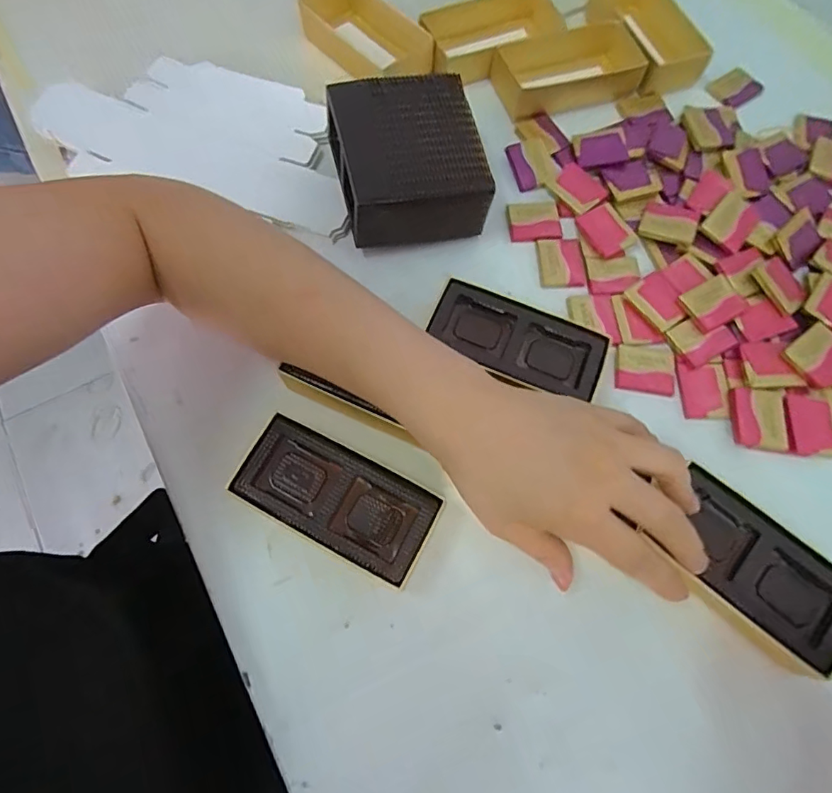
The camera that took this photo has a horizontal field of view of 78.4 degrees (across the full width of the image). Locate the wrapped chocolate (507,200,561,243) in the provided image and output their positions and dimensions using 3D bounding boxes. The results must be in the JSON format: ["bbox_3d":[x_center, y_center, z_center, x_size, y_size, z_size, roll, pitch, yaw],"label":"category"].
[{"bbox_3d":[0.090,-0.135,0.388,0.038,0.004,0.035,-3,69,-2],"label":"wrapped chocolate"}]

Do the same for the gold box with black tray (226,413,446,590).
[{"bbox_3d":[-0.045,0.061,0.301,0.110,0.034,0.053,27,71,9],"label":"gold box with black tray"}]

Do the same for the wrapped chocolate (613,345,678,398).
[{"bbox_3d":[0.157,-0.020,0.349,0.040,0.004,0.036,7,69,2],"label":"wrapped chocolate"}]

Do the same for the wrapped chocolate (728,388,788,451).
[{"bbox_3d":[0.225,0.014,0.336,0.033,0.006,0.040,7,69,1],"label":"wrapped chocolate"}]

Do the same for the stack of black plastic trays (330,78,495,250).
[{"bbox_3d":[-0.007,-0.170,0.370,0.099,0.062,0.108,-11,70,-5],"label":"stack of black plastic trays"}]

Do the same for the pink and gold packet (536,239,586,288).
[{"bbox_3d":[0.107,-0.099,0.378,0.033,0.006,0.039,-2,69,-2],"label":"pink and gold packet"}]

